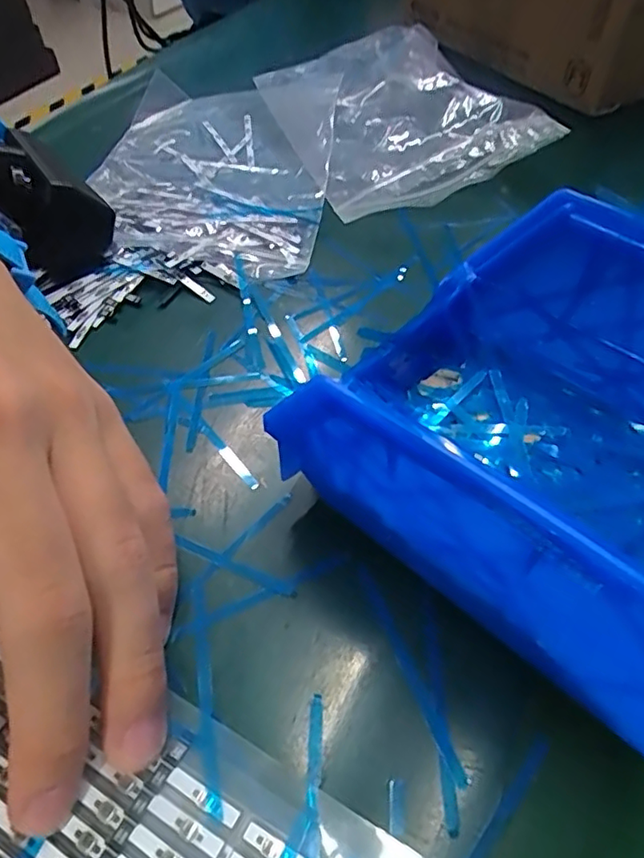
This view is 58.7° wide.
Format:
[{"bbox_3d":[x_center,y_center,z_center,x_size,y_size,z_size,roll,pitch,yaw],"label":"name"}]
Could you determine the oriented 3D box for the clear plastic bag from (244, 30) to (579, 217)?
[{"bbox_3d":[0.040,-0.199,0.353,0.126,0.034,0.190,-15,52,-12],"label":"clear plastic bag"}]

